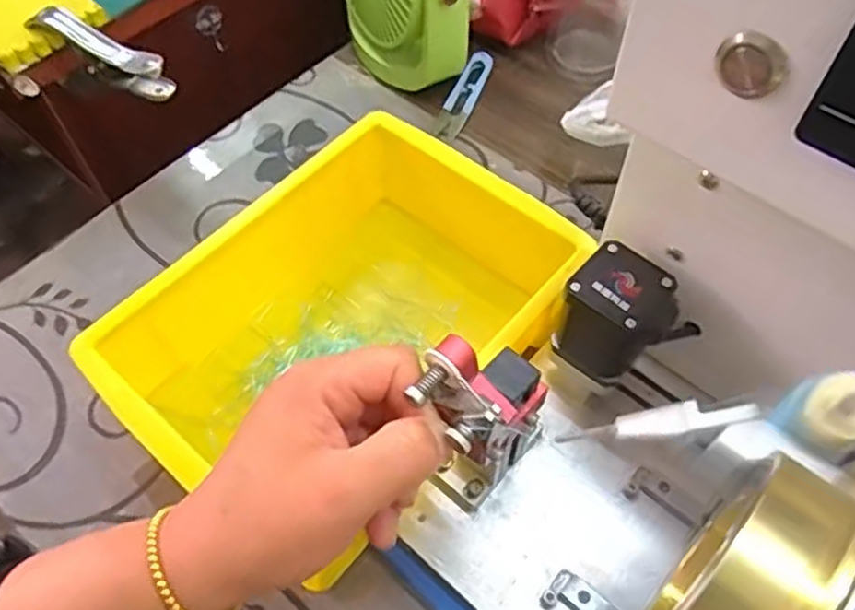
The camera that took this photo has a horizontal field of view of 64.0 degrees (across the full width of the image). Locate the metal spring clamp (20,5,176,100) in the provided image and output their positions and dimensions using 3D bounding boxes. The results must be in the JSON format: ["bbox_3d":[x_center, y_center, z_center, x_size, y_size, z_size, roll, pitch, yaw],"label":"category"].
[{"bbox_3d":[-0.232,-0.178,0.489,0.112,0.041,0.020,27,64,17],"label":"metal spring clamp"}]

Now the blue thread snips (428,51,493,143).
[{"bbox_3d":[0.030,-0.175,0.569,0.024,0.018,0.091,21,62,14],"label":"blue thread snips"}]

